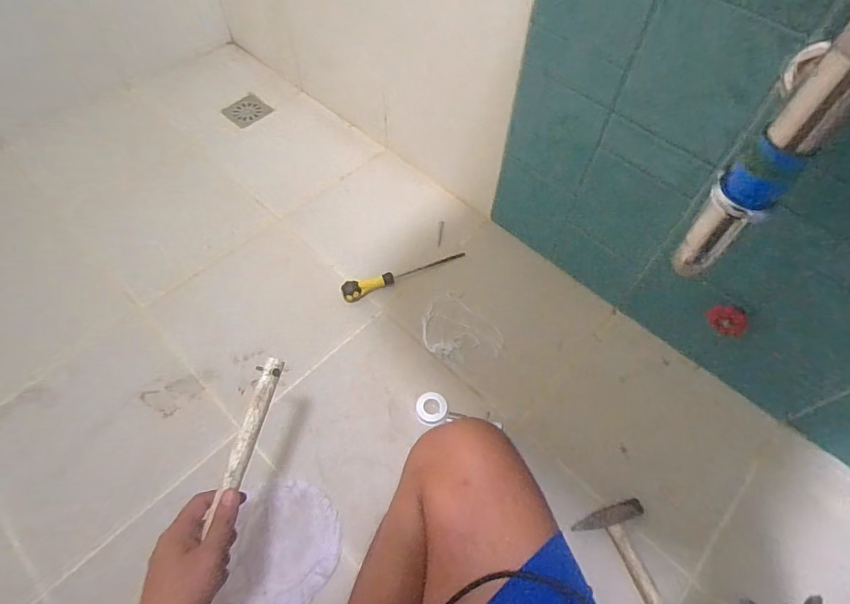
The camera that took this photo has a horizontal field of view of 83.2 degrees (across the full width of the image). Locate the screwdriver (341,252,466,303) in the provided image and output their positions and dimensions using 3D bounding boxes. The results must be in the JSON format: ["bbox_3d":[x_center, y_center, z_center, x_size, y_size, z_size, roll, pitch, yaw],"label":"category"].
[{"bbox_3d":[-0.036,-0.052,0.890,0.240,0.028,0.033,-18,61,-10],"label":"screwdriver"}]

